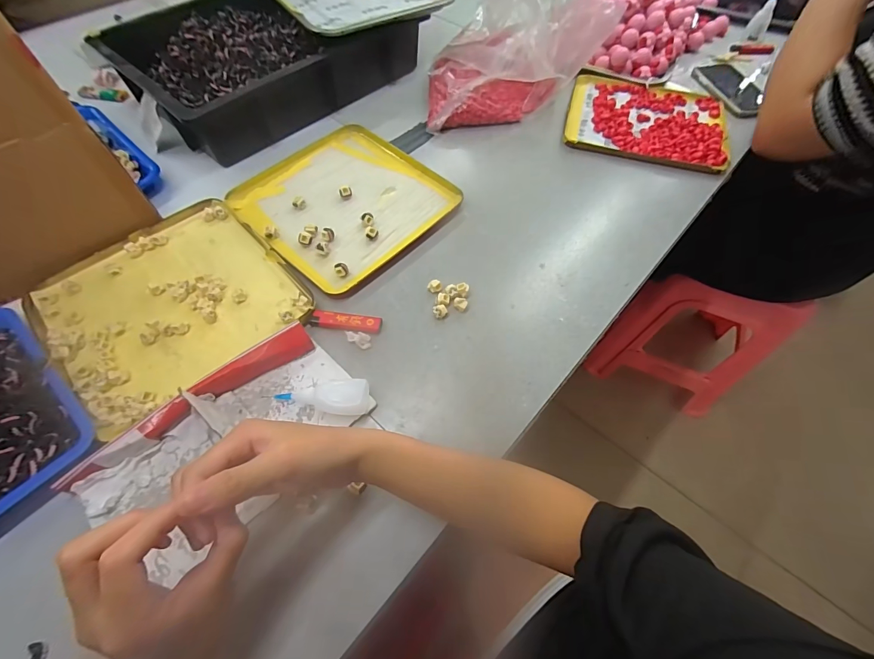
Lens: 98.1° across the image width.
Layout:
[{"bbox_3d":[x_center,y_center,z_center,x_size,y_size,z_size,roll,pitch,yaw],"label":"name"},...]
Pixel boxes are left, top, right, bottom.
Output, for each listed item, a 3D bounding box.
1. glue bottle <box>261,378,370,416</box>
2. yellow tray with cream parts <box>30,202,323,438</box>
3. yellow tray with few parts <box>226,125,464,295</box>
[{"bbox_3d":[-0.114,0.068,0.369,0.094,0.027,0.033,0,60,-3],"label":"glue bottle"},{"bbox_3d":[-0.301,-0.033,0.435,0.235,0.022,0.246,-38,69,-22],"label":"yellow tray with cream parts"},{"bbox_3d":[-0.129,-0.184,0.526,0.243,0.015,0.238,39,65,18],"label":"yellow tray with few parts"}]

